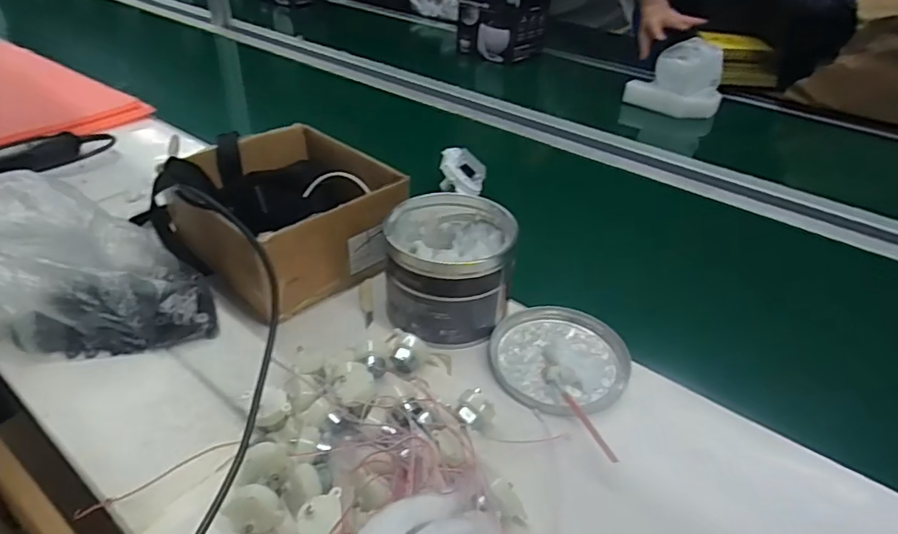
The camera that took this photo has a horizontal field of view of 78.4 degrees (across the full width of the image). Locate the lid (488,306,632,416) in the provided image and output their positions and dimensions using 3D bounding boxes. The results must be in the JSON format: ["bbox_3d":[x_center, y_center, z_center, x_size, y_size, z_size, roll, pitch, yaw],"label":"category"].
[{"bbox_3d":[0.104,0.083,0.524,0.126,0.013,0.131,2,36,-2],"label":"lid"}]

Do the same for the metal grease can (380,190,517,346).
[{"bbox_3d":[0.000,0.000,0.543,0.117,0.098,0.132,-3,37,-9],"label":"metal grease can"}]

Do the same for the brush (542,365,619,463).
[{"bbox_3d":[0.109,0.122,0.467,0.014,0.014,0.119,-7,26,-14],"label":"brush"}]

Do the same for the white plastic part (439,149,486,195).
[{"bbox_3d":[0.019,-0.130,0.767,0.062,0.043,0.070,6,36,2],"label":"white plastic part"}]

